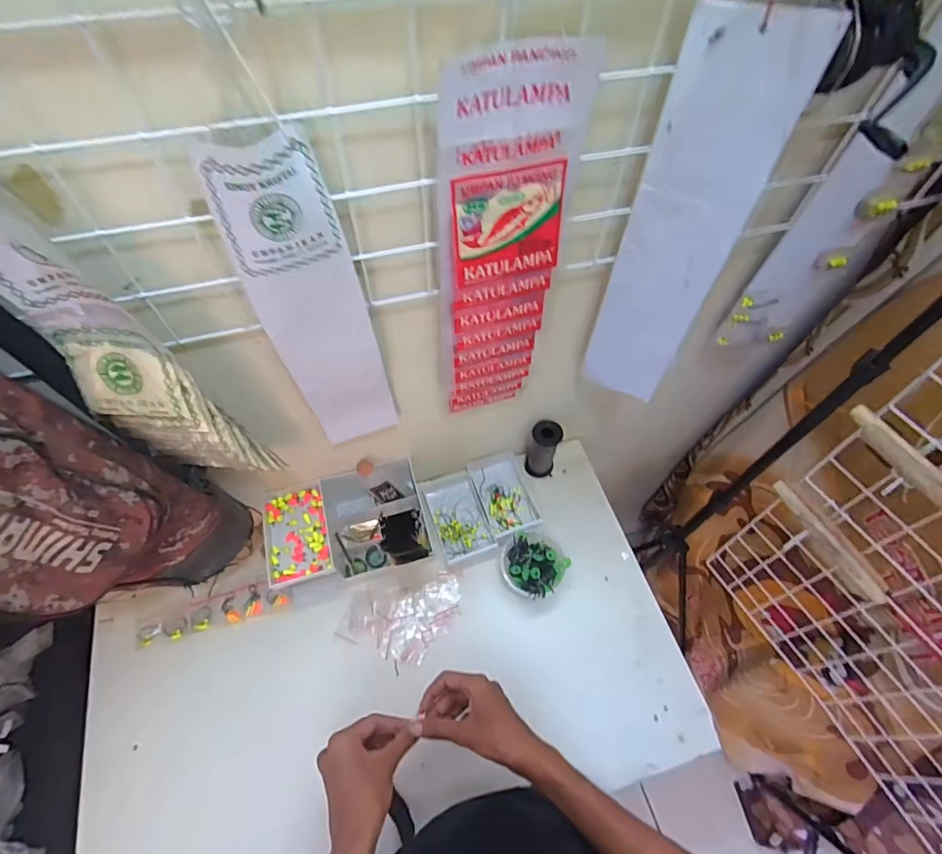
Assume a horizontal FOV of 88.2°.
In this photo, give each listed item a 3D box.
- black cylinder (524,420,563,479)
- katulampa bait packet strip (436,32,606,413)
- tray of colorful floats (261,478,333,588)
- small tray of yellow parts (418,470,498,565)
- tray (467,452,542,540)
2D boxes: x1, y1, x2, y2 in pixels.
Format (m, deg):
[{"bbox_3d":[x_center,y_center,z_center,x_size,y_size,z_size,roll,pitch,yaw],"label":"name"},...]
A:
[{"bbox_3d":[0.121,0.034,0.819,0.052,0.111,0.046,13,59,7],"label":"black cylinder"},{"bbox_3d":[0.031,-0.140,0.484,0.122,0.392,0.026,-16,60,-10],"label":"katulampa bait packet strip"},{"bbox_3d":[-0.256,0.155,0.718,0.089,0.023,0.146,-14,60,-9],"label":"tray of colorful floats"},{"bbox_3d":[-0.021,0.143,0.810,0.086,0.025,0.146,-16,60,-10],"label":"small tray of yellow parts"},{"bbox_3d":[0.058,0.114,0.824,0.088,0.035,0.144,-17,60,-11],"label":"tray"}]

